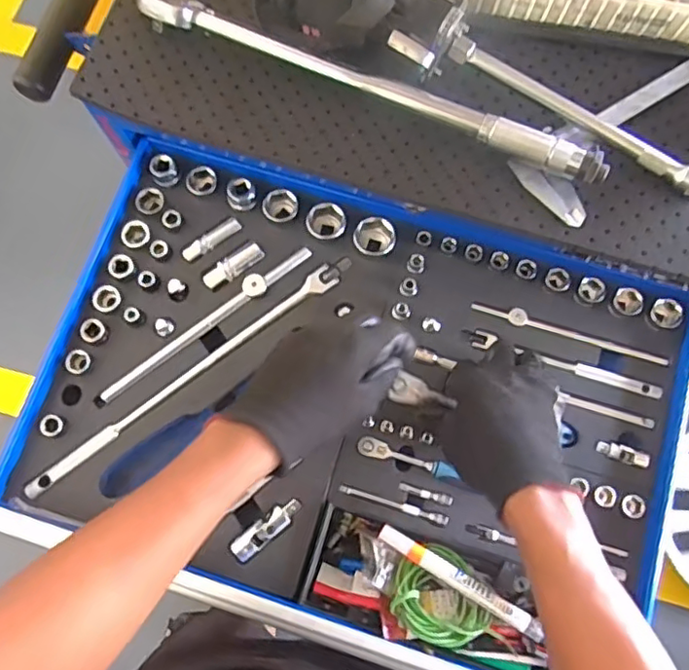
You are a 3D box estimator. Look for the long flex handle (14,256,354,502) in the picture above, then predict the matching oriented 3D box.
[{"bbox_3d":[-0.147,0.036,0.583,0.369,0.015,0.021,-37,80,-6],"label":"long flex handle"}]

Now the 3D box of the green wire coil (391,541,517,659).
[{"bbox_3d":[0.087,0.237,0.524,0.077,0.031,0.094,-29,79,-5],"label":"green wire coil"}]

